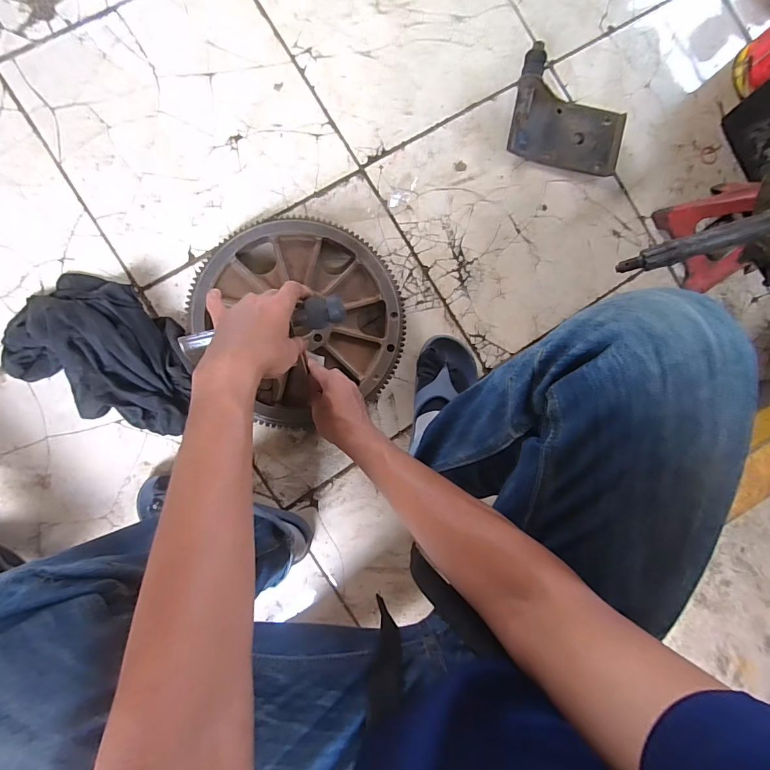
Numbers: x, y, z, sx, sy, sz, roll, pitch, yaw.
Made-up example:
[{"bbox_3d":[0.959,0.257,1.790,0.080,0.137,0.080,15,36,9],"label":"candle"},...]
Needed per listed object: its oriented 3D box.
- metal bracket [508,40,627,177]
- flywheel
[{"bbox_3d":[0.318,-0.461,0.694,0.208,0.057,0.153,12,88,-7],"label":"metal bracket"},{"bbox_3d":[-0.130,-0.094,0.617,0.315,0.044,0.310,0,89,-8],"label":"flywheel"}]

